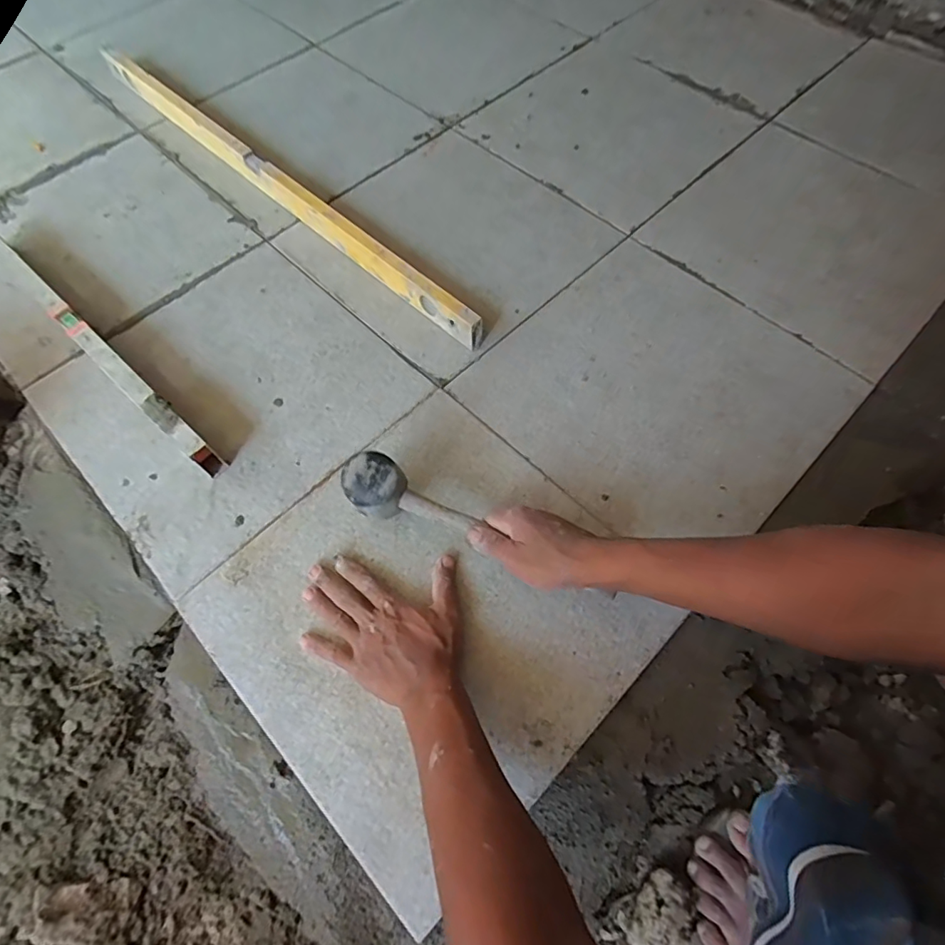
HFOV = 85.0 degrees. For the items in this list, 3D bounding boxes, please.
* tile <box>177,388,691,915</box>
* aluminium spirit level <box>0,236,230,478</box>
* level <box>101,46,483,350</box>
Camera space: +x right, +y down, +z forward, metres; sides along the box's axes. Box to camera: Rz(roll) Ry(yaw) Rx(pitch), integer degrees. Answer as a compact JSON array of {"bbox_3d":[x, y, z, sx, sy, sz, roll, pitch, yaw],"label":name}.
[{"bbox_3d":[-0.039,0.137,0.556,0.394,0.023,0.379,42,74,18],"label":"tile"},{"bbox_3d":[-0.520,-0.184,0.694,0.568,0.066,0.027,39,70,18],"label":"aluminium spirit level"},{"bbox_3d":[-0.339,-0.481,0.834,0.965,0.057,0.027,41,70,18],"label":"level"}]

